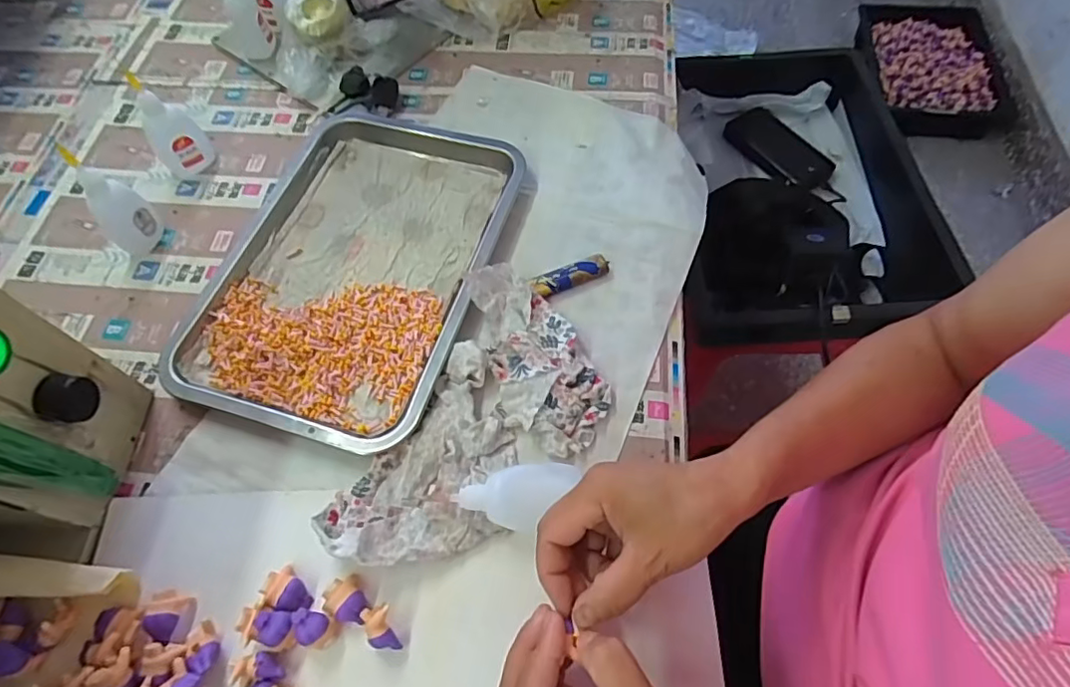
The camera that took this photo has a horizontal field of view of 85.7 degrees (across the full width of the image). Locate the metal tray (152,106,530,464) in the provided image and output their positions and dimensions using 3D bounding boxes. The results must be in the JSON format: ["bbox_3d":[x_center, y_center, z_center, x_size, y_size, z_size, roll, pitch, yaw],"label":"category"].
[{"bbox_3d":[-0.155,-0.075,0.488,0.229,0.020,0.310,15,63,9],"label":"metal tray"}]

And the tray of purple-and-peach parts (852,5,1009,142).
[{"bbox_3d":[1.017,-0.730,1.506,0.295,0.081,0.449,2,60,3],"label":"tray of purple-and-peach parts"}]

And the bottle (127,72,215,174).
[{"bbox_3d":[-0.332,-0.197,0.526,0.042,0.087,0.031,-36,67,-17],"label":"bottle"}]

